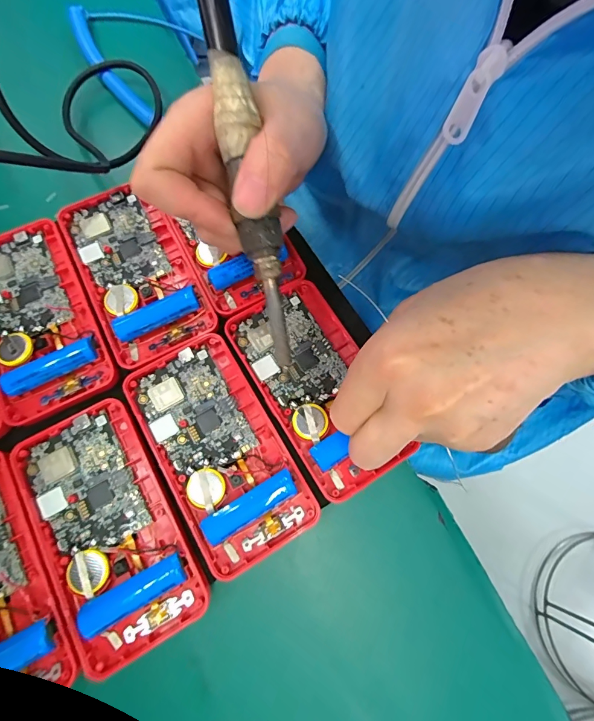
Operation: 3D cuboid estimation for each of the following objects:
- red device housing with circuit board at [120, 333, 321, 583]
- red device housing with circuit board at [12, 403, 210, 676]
[{"bbox_3d":[-0.043,0.048,0.207,0.067,0.012,0.120,-32,77,-9],"label":"red device housing with circuit board"},{"bbox_3d":[-0.097,0.085,0.194,0.062,0.012,0.119,-29,77,-9],"label":"red device housing with circuit board"}]

